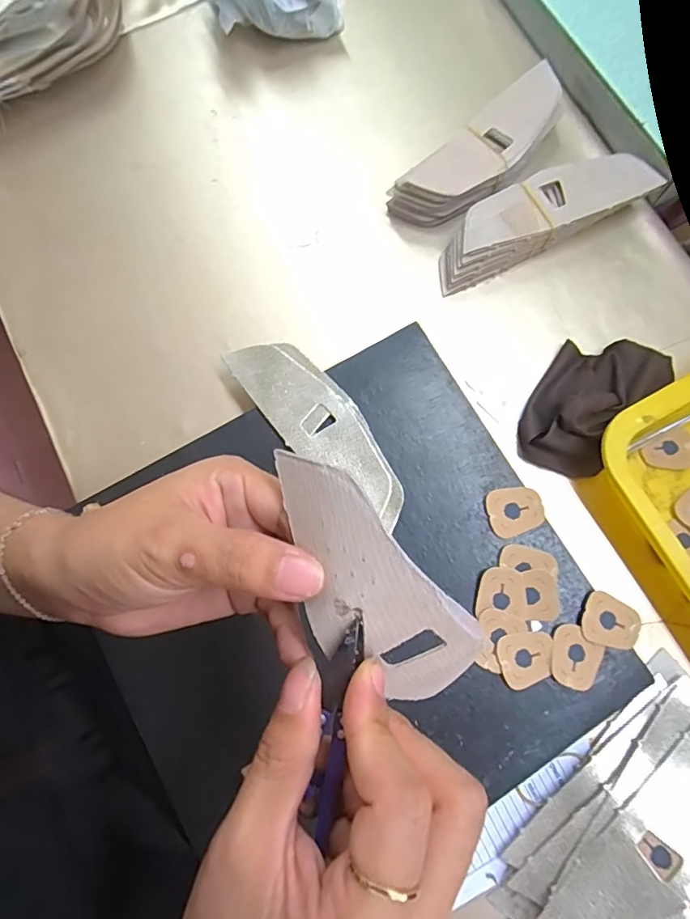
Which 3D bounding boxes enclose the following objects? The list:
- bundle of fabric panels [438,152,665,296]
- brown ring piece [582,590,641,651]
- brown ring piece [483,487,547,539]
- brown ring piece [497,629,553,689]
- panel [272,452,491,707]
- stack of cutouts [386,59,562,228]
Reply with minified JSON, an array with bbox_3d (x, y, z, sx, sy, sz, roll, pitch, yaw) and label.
[{"bbox_3d":[0.155,-0.197,0.411,0.180,0.038,0.050,-26,79,-5],"label":"bundle of fabric panels"},{"bbox_3d":[0.177,0.109,0.336,0.036,0.004,0.032,23,79,5],"label":"brown ring piece"},{"bbox_3d":[0.119,0.036,0.353,0.038,0.004,0.033,-16,79,-3],"label":"brown ring piece"},{"bbox_3d":[0.120,0.130,0.331,0.037,0.004,0.033,-18,79,-4],"label":"brown ring piece"},{"bbox_3d":[0.009,0.046,0.172,0.042,0.037,0.103,-34,107,-7],"label":"panel"},{"bbox_3d":[0.116,-0.251,0.422,0.165,0.036,0.053,-40,81,-7],"label":"stack of cutouts"}]

